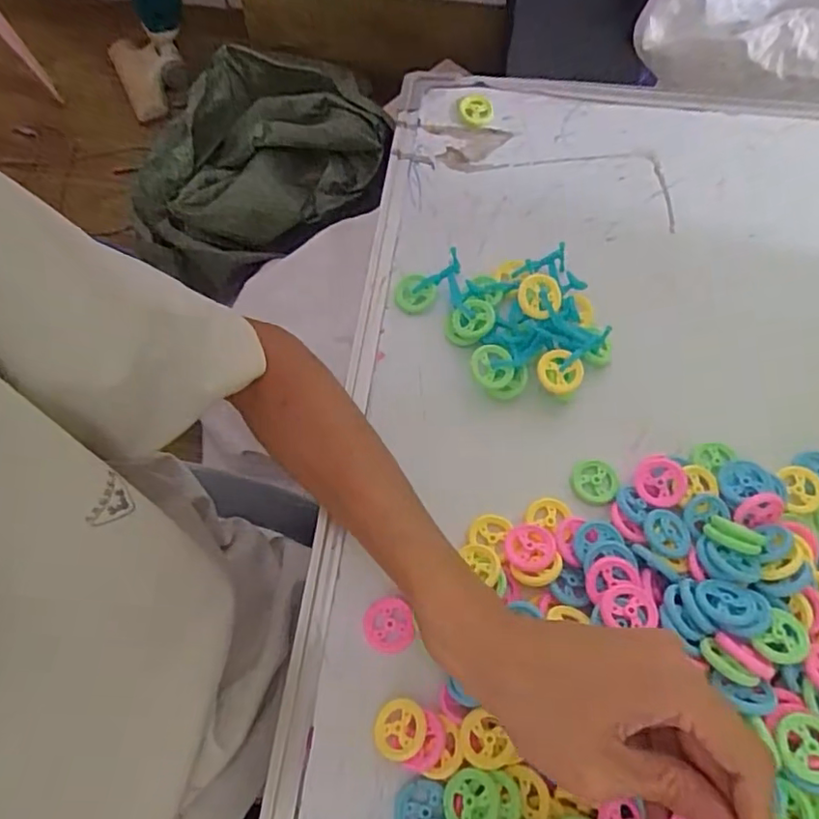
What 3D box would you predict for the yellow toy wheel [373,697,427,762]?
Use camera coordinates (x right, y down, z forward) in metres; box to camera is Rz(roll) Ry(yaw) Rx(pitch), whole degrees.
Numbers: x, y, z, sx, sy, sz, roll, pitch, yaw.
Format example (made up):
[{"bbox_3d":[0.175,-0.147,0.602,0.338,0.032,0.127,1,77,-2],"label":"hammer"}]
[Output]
[{"bbox_3d":[-0.006,0.171,0.323,0.028,0.004,0.029,-8,58,13],"label":"yellow toy wheel"}]

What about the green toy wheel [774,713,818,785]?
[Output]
[{"bbox_3d":[0.193,0.162,0.291,0.030,0.006,0.028,-1,64,1],"label":"green toy wheel"}]

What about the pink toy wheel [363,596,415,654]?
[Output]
[{"bbox_3d":[-0.013,0.125,0.351,0.029,0.004,0.030,-1,64,1],"label":"pink toy wheel"}]

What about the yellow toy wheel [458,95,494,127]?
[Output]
[{"bbox_3d":[0.059,-0.264,0.529,0.030,0.011,0.030,-1,64,1],"label":"yellow toy wheel"}]

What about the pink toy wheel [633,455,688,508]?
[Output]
[{"bbox_3d":[0.154,0.044,0.373,0.031,0.005,0.030,-2,83,13],"label":"pink toy wheel"}]

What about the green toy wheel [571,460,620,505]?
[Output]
[{"bbox_3d":[0.118,0.046,0.386,0.029,0.004,0.028,-5,71,15],"label":"green toy wheel"}]

